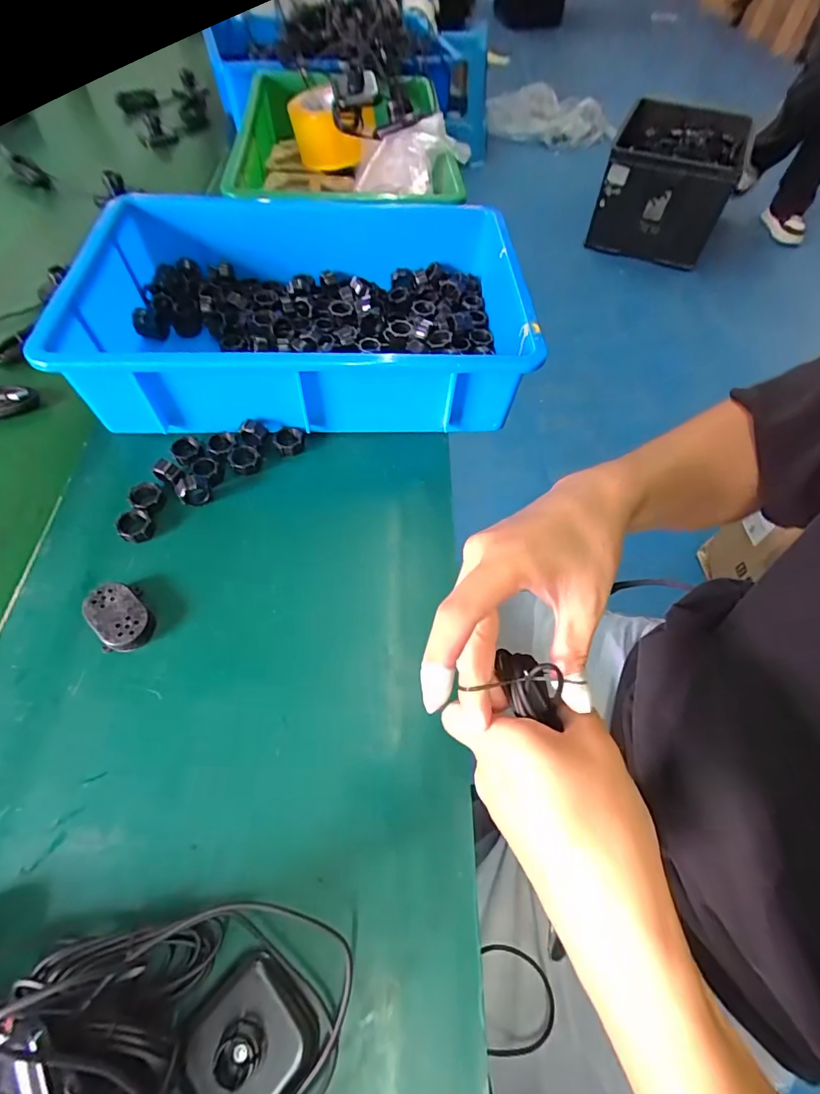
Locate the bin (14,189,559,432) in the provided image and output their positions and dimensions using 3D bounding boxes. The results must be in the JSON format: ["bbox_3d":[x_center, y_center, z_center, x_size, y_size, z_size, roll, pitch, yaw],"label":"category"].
[{"bbox_3d":[-0.095,-0.240,0.474,0.419,0.096,0.277,-1,59,-4],"label":"bin"}]

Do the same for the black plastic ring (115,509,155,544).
[{"bbox_3d":[-0.225,-0.017,0.377,0.025,0.009,0.028,-33,66,-21],"label":"black plastic ring"}]

